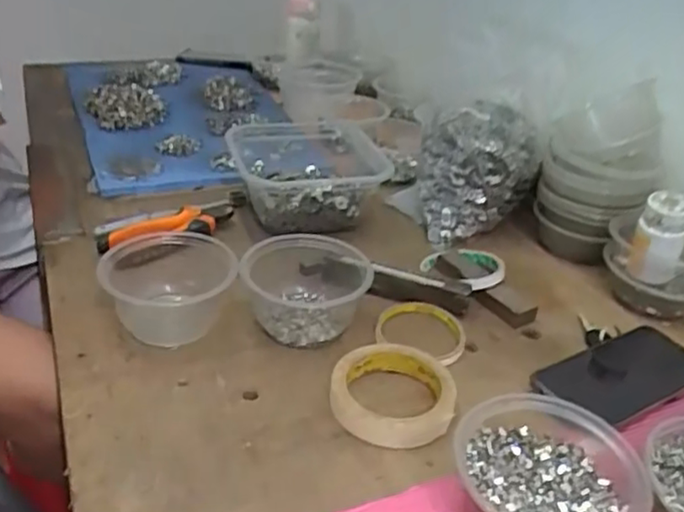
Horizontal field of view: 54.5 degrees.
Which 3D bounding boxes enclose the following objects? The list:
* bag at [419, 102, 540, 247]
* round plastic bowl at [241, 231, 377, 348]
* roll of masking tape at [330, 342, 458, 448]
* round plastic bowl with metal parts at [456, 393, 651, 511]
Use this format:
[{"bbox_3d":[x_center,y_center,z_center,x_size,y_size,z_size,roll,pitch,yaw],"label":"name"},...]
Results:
[{"bbox_3d":[0.160,-0.100,0.781,0.125,0.122,0.102,1,32,-5],"label":"bag"},{"bbox_3d":[-0.031,0.025,0.618,0.109,0.059,0.109,3,31,-2],"label":"round plastic bowl"},{"bbox_3d":[0.042,0.104,0.540,0.095,0.020,0.107,8,32,5],"label":"roll of masking tape"},{"bbox_3d":[0.129,0.149,0.426,0.109,0.060,0.111,3,31,-2],"label":"round plastic bowl with metal parts"}]

